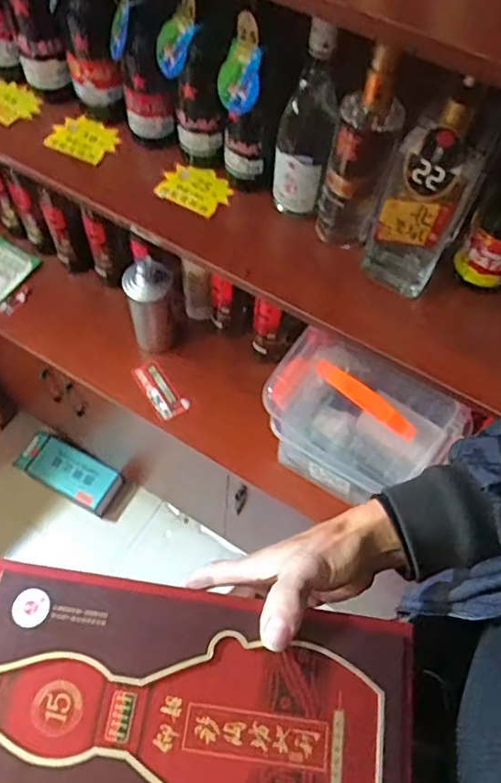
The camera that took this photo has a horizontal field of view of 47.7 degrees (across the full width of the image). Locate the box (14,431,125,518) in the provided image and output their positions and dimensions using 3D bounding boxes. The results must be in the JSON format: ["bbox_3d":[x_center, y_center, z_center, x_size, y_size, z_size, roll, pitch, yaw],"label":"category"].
[{"bbox_3d":[-0.475,0.212,1.497,0.265,0.073,0.119,27,63,11],"label":"box"}]

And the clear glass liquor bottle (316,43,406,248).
[{"bbox_3d":[0.126,-0.275,0.651,0.065,0.263,0.080,14,61,4],"label":"clear glass liquor bottle"}]

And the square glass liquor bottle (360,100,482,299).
[{"bbox_3d":[0.187,-0.210,0.623,0.082,0.252,0.083,20,62,7],"label":"square glass liquor bottle"}]

